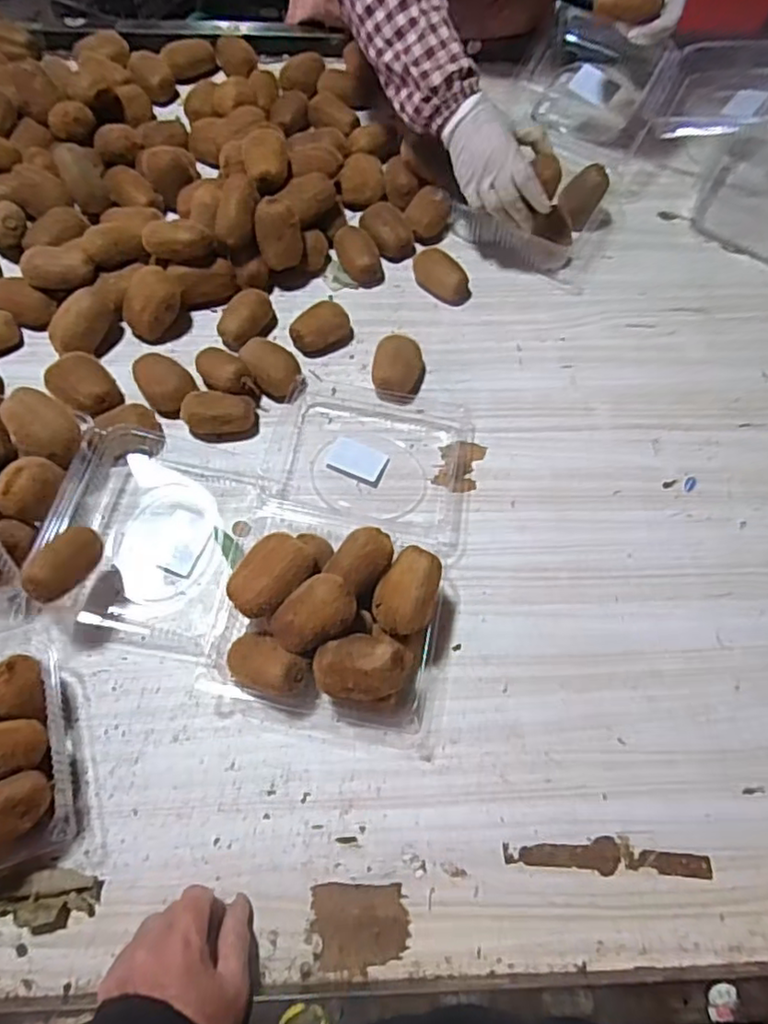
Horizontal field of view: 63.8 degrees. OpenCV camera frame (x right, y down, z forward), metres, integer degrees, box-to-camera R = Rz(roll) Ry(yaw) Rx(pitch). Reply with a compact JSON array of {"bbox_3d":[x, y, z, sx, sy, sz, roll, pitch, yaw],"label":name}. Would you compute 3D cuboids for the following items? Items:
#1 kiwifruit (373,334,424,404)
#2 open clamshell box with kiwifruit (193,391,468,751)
[{"bbox_3d":[0.015,-0.162,0.690,0.057,0.045,0.072,7,67,2],"label":"kiwifruit"},{"bbox_3d":[-0.032,0.018,0.593,0.213,0.104,0.360,11,68,3],"label":"open clamshell box with kiwifruit"}]

